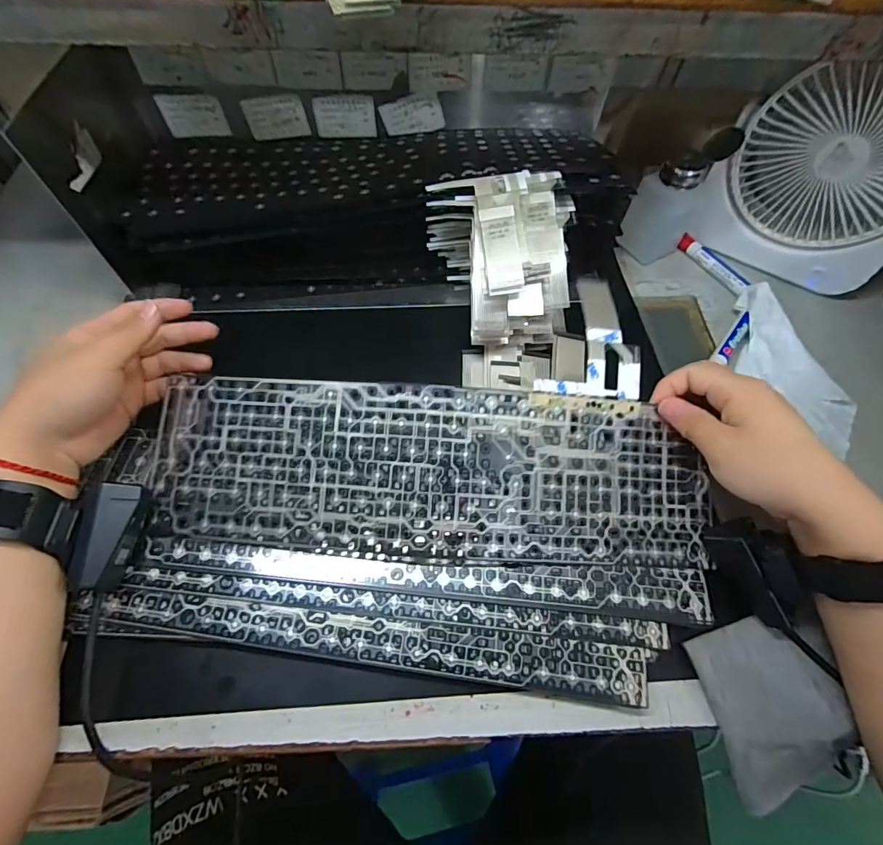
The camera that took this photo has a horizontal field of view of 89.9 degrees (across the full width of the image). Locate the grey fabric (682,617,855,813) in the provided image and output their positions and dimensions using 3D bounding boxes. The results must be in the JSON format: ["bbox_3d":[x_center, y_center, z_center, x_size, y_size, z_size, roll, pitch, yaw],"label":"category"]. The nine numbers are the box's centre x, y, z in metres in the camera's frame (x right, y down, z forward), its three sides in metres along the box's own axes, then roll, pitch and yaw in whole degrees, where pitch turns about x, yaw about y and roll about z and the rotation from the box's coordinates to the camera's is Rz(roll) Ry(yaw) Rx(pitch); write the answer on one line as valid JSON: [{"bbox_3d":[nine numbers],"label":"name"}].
[{"bbox_3d":[0.220,0.190,0.296,0.082,0.030,0.100,-13,62,-9],"label":"grey fabric"}]

